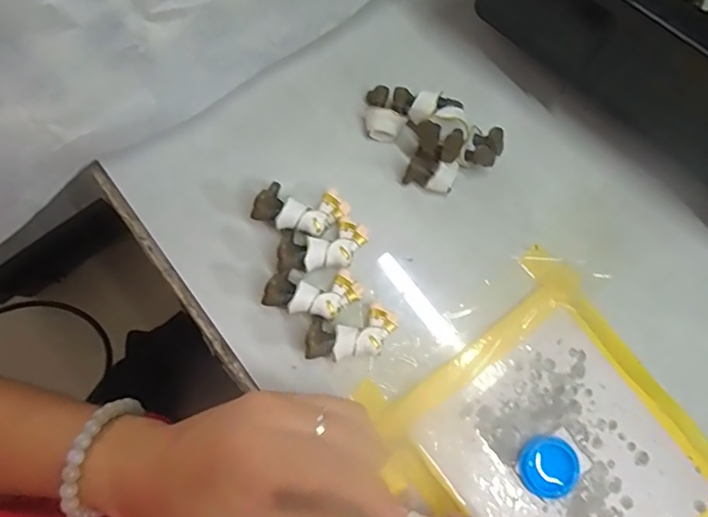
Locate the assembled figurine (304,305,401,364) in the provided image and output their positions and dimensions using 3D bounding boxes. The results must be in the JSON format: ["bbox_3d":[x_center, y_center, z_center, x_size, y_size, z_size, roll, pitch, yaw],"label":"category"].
[{"bbox_3d":[-0.001,0.039,0.287,0.047,0.026,0.024,-9,79,-1],"label":"assembled figurine"}]

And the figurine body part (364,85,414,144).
[{"bbox_3d":[0.018,-0.081,0.313,0.025,0.020,0.027,0,79,1],"label":"figurine body part"}]

